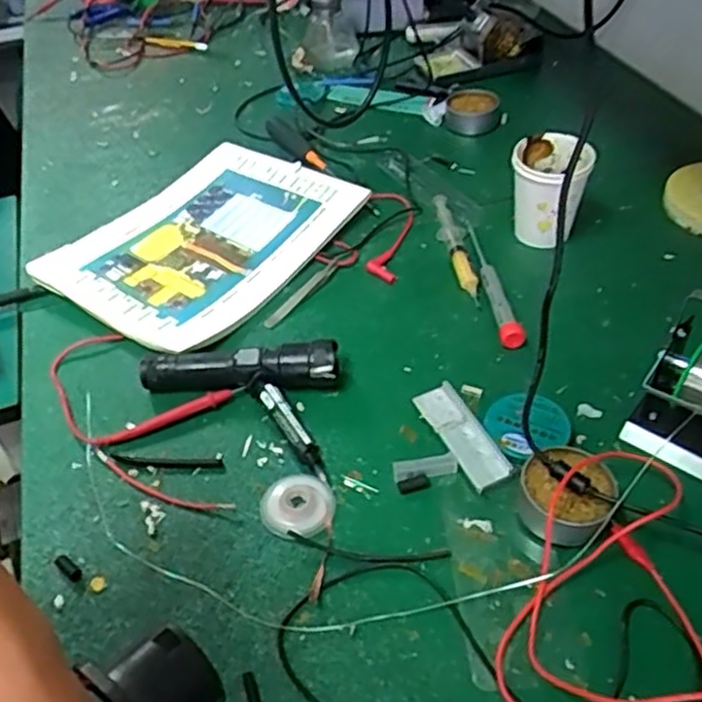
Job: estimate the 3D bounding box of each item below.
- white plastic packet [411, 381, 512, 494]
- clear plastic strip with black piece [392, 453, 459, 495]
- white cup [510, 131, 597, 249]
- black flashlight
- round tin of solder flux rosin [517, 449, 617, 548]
[{"bbox_3d":[0.085,0.063,0.565,0.032,0.011,0.097,-22,46,-18],"label":"white plastic packet"},{"bbox_3d":[0.056,0.088,0.542,0.049,0.013,0.019,-13,44,-10],"label":"clear plastic strip with black piece"},{"bbox_3d":[0.191,-0.152,0.721,0.074,0.095,0.068,11,45,15],"label":"white cup"},{"bbox_3d":[-0.092,0.015,0.608,0.160,0.034,0.029,-1,43,2],"label":"black flashlight"},{"bbox_3d":[0.146,0.097,0.503,0.060,0.036,0.056,-2,43,2],"label":"round tin of solder flux rosin"}]

